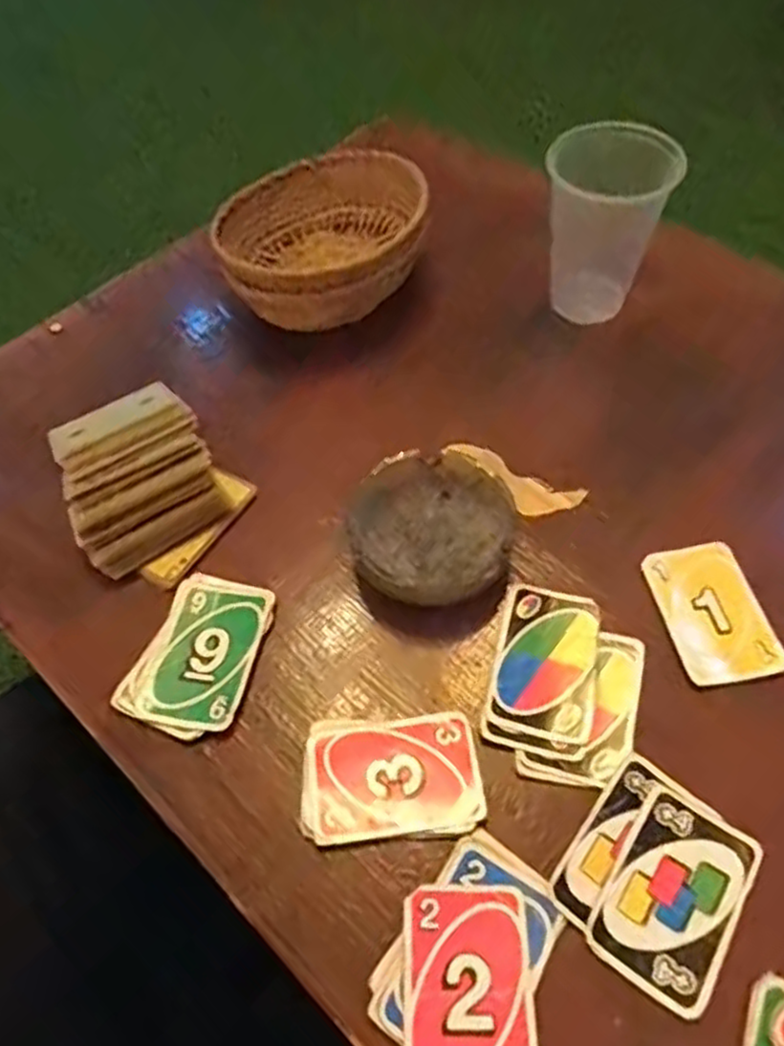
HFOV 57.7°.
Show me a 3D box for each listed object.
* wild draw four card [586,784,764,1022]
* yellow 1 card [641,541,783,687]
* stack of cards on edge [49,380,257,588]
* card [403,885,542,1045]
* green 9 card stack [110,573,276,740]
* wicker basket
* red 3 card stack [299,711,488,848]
[{"bbox_3d":[0.131,0.171,0.328,0.053,0.004,0.084,29,62,21],"label":"wild draw four card"},{"bbox_3d":[0.182,0.050,0.407,0.056,0.004,0.085,-11,55,-2],"label":"yellow 1 card"},{"bbox_3d":[-0.165,-0.035,0.462,0.099,0.028,0.153,-32,60,-18],"label":"stack of cards on edge"},{"bbox_3d":[0.033,0.203,0.306,0.056,0.004,0.084,2,53,-1],"label":"card"},{"bbox_3d":[-0.107,0.072,0.401,0.065,0.004,0.093,15,58,14],"label":"green 9 card stack"},{"bbox_3d":[-0.054,-0.216,0.551,0.153,0.063,0.129,-22,57,-11],"label":"wicker basket"},{"bbox_3d":[-0.001,0.128,0.360,0.089,0.004,0.059,-6,55,-1],"label":"red 3 card stack"}]

